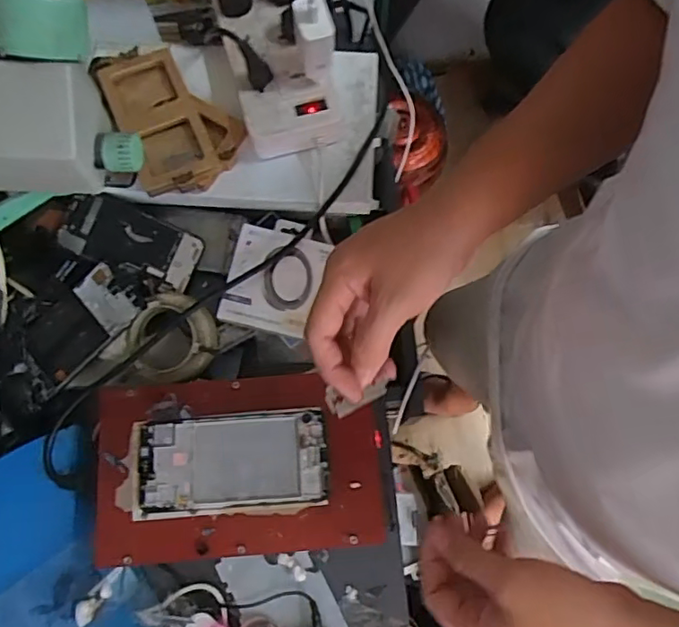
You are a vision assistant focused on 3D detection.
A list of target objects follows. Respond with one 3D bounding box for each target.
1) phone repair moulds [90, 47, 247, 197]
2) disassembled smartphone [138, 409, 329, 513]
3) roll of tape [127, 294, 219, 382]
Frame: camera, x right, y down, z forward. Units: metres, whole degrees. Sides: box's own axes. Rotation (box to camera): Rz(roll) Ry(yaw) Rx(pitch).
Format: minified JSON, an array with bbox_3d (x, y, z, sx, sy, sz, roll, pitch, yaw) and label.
[{"bbox_3d":[-0.175,-0.209,0.616,0.118,0.049,0.177,-25,74,-15],"label":"phone repair moulds"},{"bbox_3d":[-0.089,0.122,0.483,0.153,0.006,0.073,-4,74,-1],"label":"disassembled smartphone"},{"bbox_3d":[-0.172,0.026,0.594,0.085,0.026,0.086,0,74,0],"label":"roll of tape"}]

